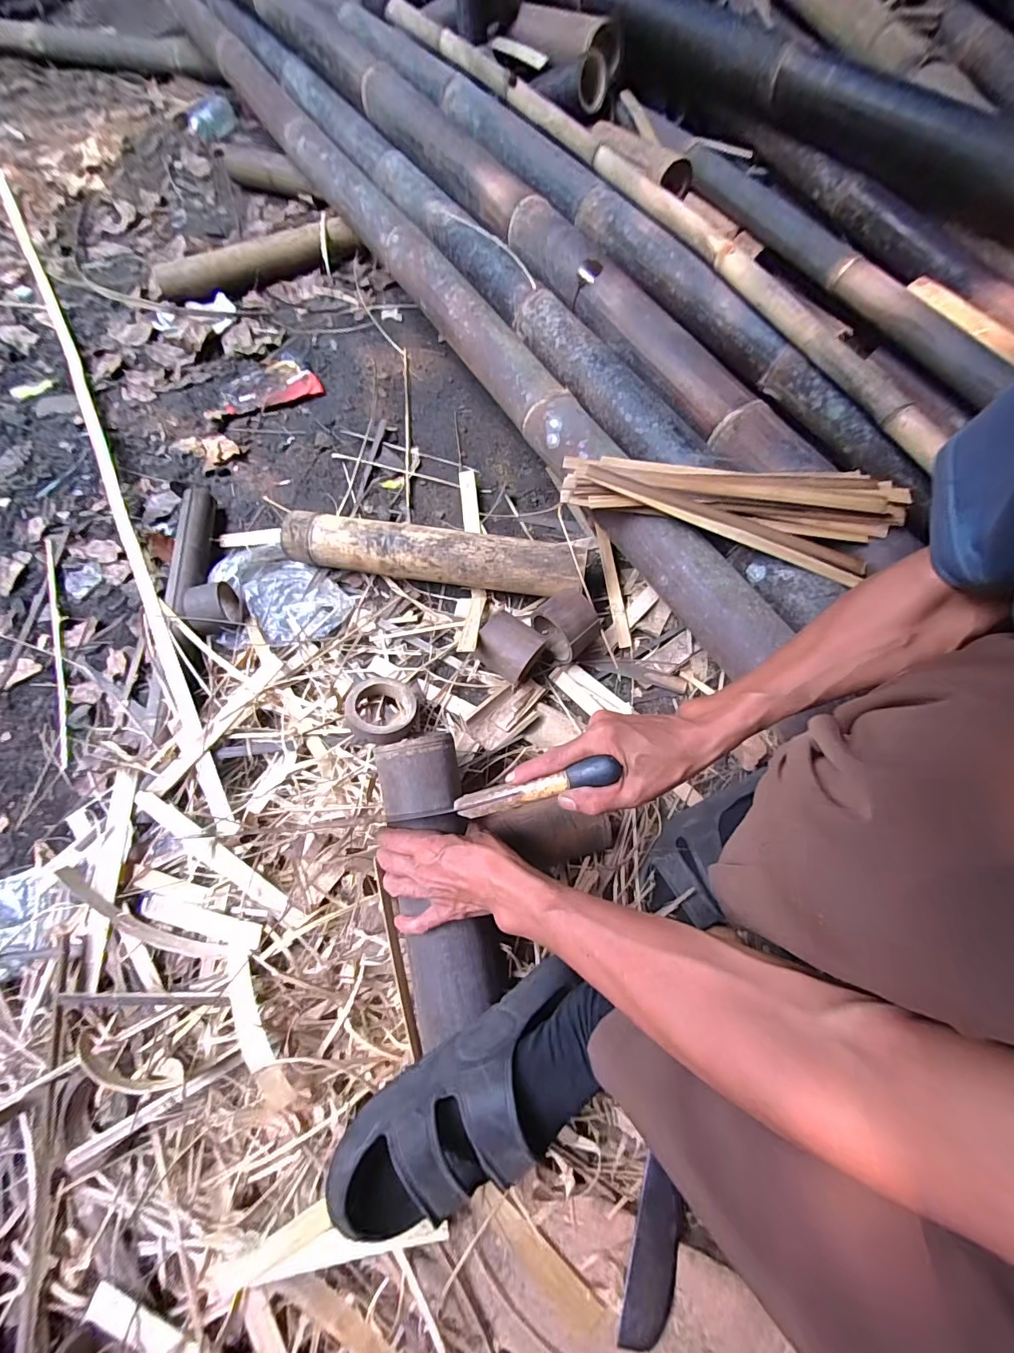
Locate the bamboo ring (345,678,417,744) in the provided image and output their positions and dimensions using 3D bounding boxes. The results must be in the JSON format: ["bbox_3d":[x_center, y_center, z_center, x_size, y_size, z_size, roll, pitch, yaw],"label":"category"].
[{"bbox_3d":[-0.160,0.044,0.590,0.090,0.025,0.090,5,53,-6],"label":"bamboo ring"}]

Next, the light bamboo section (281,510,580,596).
[{"bbox_3d":[-0.120,-0.177,0.669,0.420,0.076,0.068,8,70,7],"label":"light bamboo section"}]

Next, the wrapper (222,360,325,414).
[{"bbox_3d":[-0.454,-0.564,0.880,0.176,0.011,0.121,-17,69,-7],"label":"wrapper"}]

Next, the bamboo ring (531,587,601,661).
[{"bbox_3d":[0.081,-0.070,0.619,0.068,0.078,0.082,-35,72,-13],"label":"bamboo ring"}]

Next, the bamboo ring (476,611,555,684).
[{"bbox_3d":[0.008,-0.035,0.617,0.082,0.067,0.081,28,71,10],"label":"bamboo ring"}]

